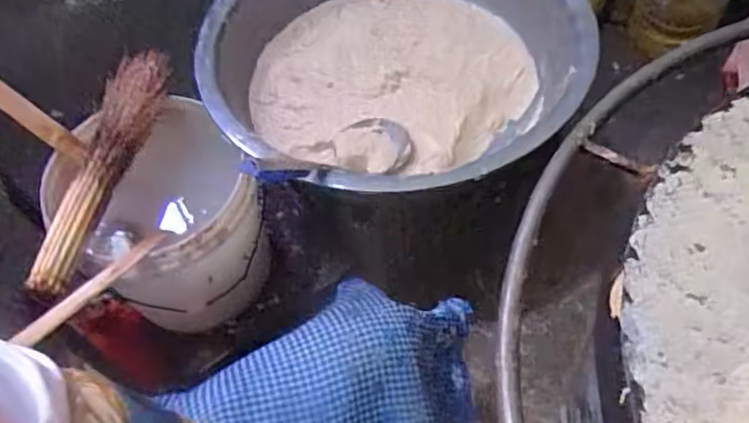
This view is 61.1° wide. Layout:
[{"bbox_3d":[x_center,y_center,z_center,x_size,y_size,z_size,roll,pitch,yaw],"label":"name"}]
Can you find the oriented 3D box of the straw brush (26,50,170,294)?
[{"bbox_3d":[-0.330,-0.065,0.787,0.073,0.027,0.376,3,56,5],"label":"straw brush"}]

